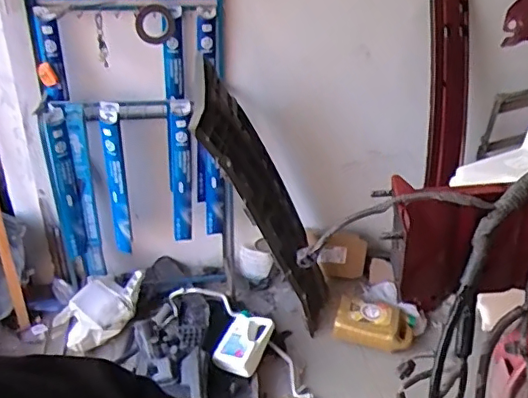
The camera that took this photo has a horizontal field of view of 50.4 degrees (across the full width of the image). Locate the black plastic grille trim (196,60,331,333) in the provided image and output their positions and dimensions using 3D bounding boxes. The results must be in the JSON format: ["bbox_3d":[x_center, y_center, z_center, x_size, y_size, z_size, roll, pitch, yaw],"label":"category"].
[{"bbox_3d":[0.033,0.065,1.922,0.149,1.113,0.274,-25,37,4],"label":"black plastic grille trim"}]

